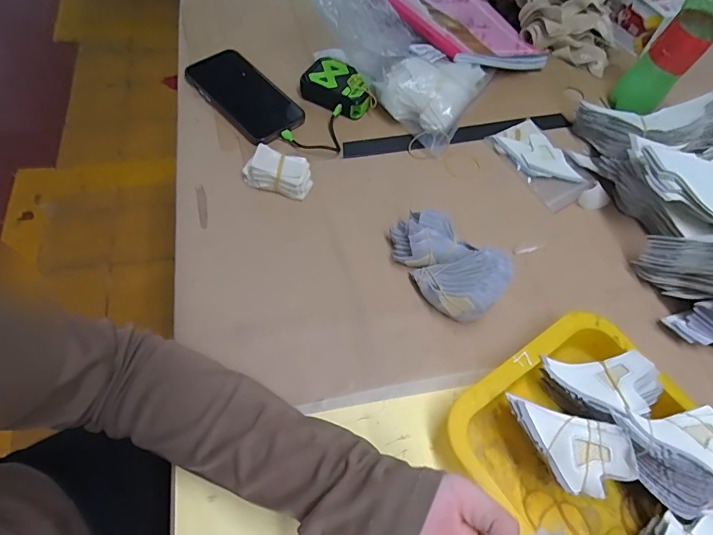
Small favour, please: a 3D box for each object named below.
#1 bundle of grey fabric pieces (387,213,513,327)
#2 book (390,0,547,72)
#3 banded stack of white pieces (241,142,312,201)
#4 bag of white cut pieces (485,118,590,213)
[{"bbox_3d":[0.087,-0.006,0.451,0.128,0.059,0.075,40,65,18],"label":"bundle of grey fabric pieces"},{"bbox_3d":[0.159,-0.381,0.678,0.188,0.020,0.255,-18,61,-27],"label":"book"},{"bbox_3d":[-0.090,-0.108,0.508,0.074,0.049,0.038,16,60,6],"label":"banded stack of white pieces"},{"bbox_3d":[0.232,-0.131,0.558,0.070,0.015,0.130,-28,65,-18],"label":"bag of white cut pieces"}]

